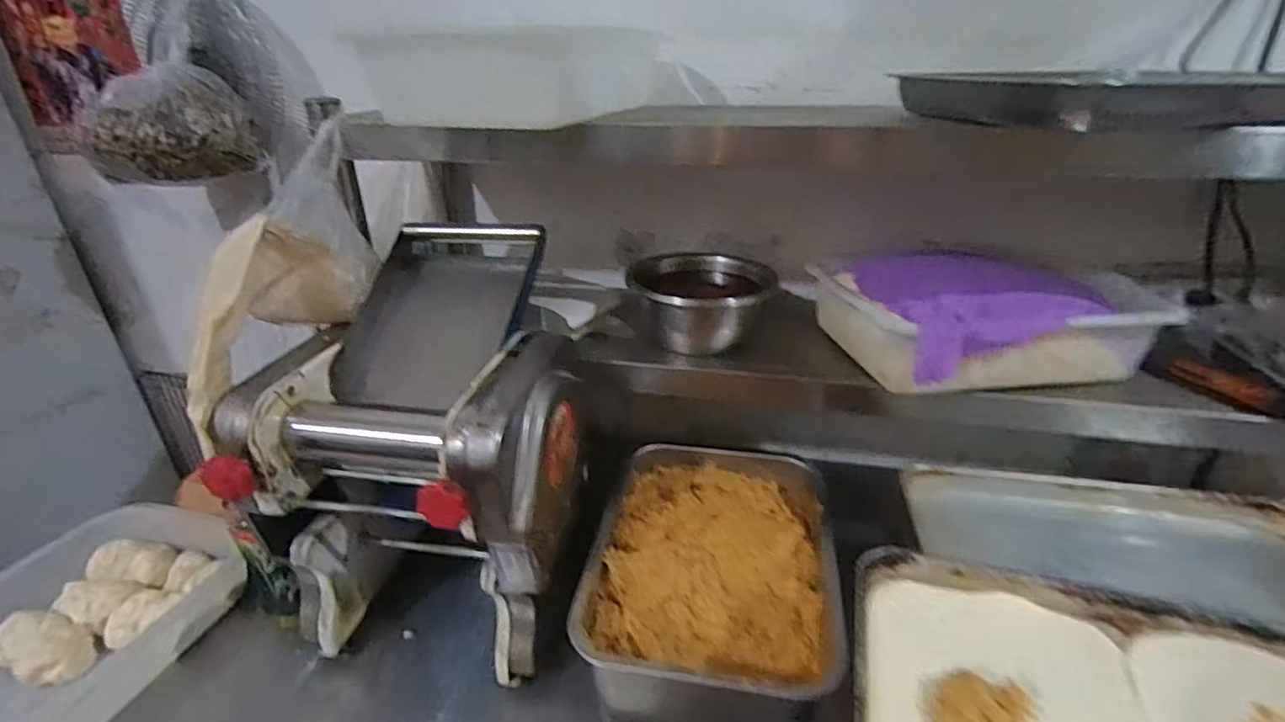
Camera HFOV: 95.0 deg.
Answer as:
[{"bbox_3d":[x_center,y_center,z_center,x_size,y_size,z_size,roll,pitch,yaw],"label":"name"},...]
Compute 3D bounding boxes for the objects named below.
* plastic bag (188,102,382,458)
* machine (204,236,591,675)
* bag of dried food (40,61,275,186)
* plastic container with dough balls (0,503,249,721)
[{"bbox_3d":[-0.383,-0.086,0.629,0.112,0.114,0.384,7,63,14],"label":"plastic bag"},{"bbox_3d":[-0.218,0.104,0.686,0.307,0.370,0.355,6,28,11],"label":"machine"},{"bbox_3d":[-0.685,-0.334,0.842,0.224,0.140,0.099,-20,33,-32],"label":"bag of dried food"},{"bbox_3d":[-0.663,0.325,0.700,0.258,0.098,0.357,6,28,12],"label":"plastic container with dough balls"}]

